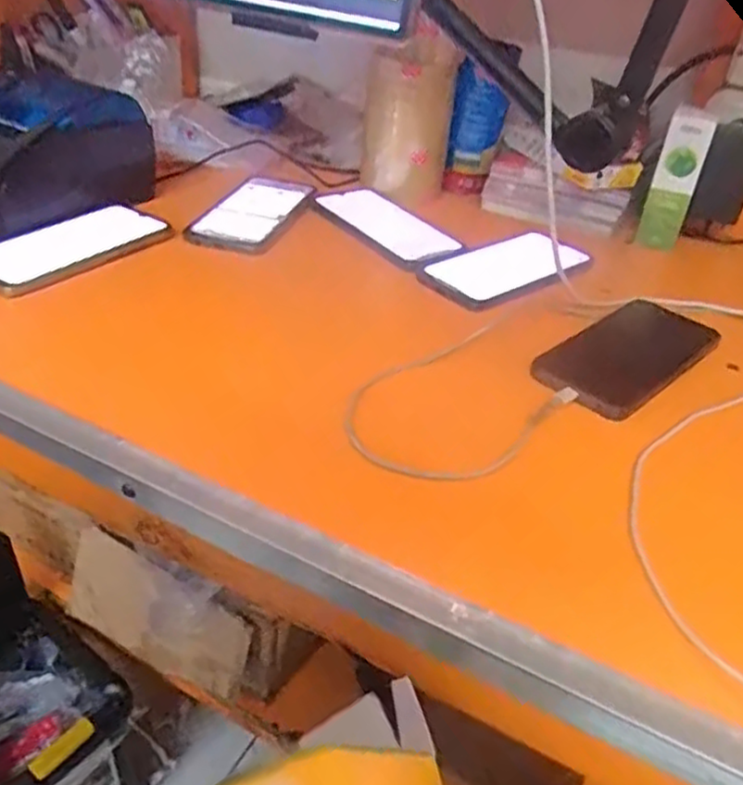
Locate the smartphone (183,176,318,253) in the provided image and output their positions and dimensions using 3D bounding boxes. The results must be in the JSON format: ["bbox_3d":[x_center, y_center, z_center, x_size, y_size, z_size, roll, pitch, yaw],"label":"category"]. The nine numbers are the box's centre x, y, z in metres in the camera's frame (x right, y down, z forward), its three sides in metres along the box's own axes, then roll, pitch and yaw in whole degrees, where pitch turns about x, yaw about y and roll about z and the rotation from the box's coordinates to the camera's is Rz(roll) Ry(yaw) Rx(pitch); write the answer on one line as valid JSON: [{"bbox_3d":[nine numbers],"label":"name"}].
[{"bbox_3d":[-0.117,-0.184,0.708,0.083,0.015,0.170,11,35,8],"label":"smartphone"}]

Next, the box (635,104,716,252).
[{"bbox_3d":[0.307,-0.210,0.713,0.038,0.141,0.022,22,38,22],"label":"box"}]

